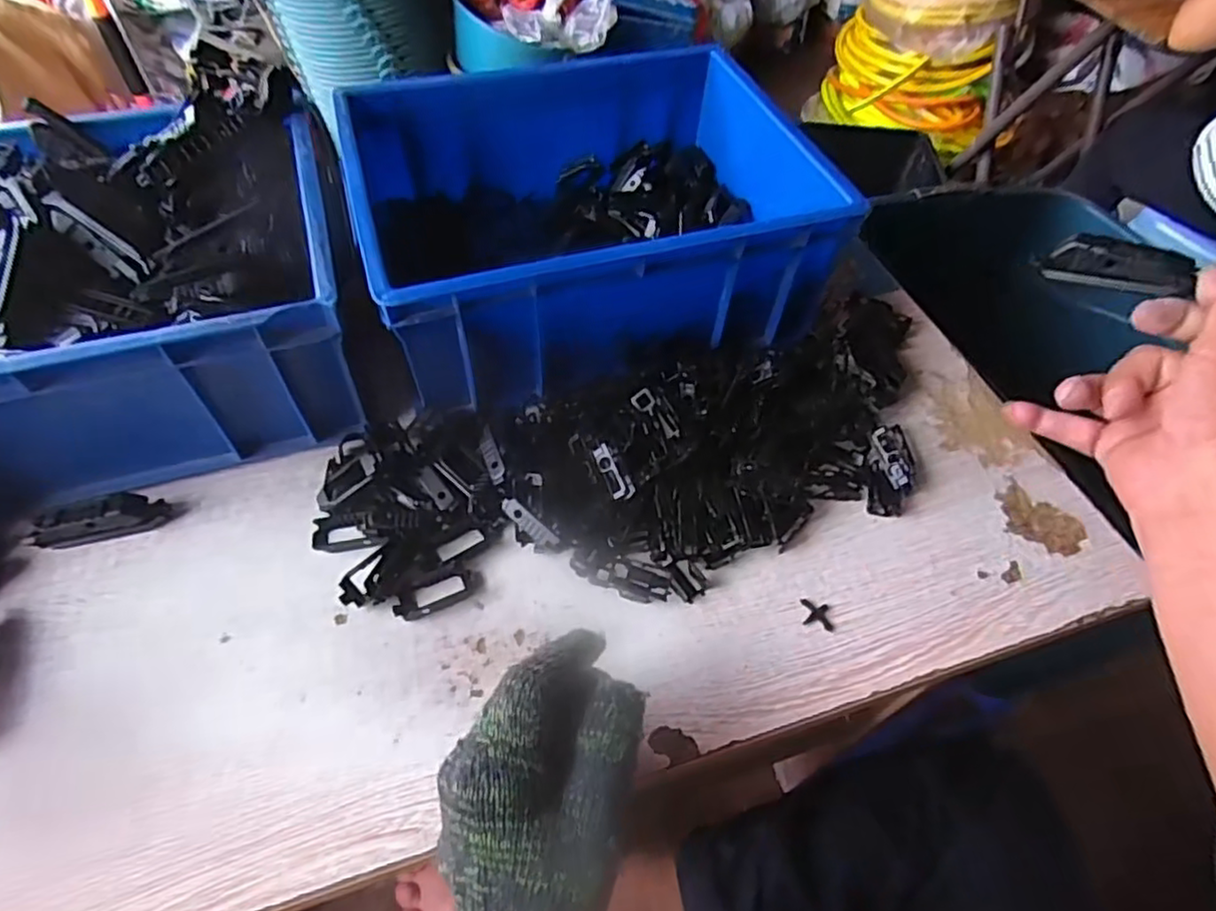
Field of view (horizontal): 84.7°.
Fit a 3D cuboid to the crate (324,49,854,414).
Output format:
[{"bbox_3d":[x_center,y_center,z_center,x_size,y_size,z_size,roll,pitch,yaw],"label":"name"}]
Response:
[{"bbox_3d":[-0.019,-0.191,0.540,0.336,0.125,0.266,-13,57,-12],"label":"crate"}]

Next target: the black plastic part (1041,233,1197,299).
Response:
[{"bbox_3d":[0.284,-0.106,0.370,0.068,0.024,0.017,27,57,38],"label":"black plastic part"}]

